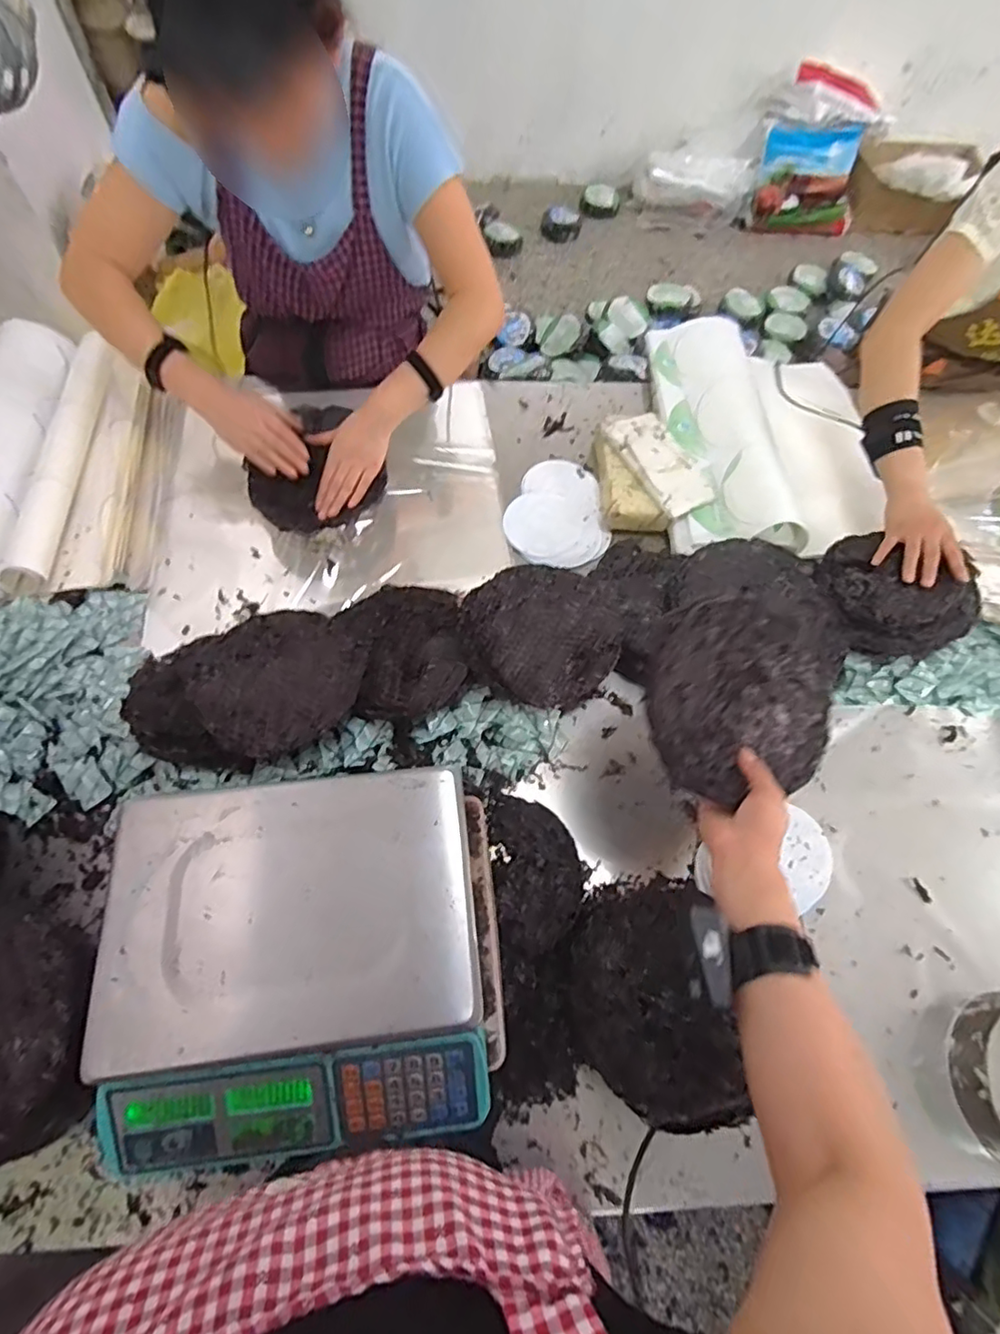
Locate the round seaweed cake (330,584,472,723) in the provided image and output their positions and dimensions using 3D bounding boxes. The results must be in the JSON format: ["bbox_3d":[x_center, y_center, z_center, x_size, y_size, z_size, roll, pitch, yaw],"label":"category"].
[{"bbox_3d":[-0.123,-0.025,0.775,0.165,0.057,0.198,-12,59,-17],"label":"round seaweed cake"}]

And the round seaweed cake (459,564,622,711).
[{"bbox_3d":[0.056,-0.051,0.801,0.195,0.043,0.200,1,64,-2],"label":"round seaweed cake"}]

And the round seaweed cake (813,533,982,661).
[{"bbox_3d":[0.563,-0.097,0.849,0.181,0.072,0.172,1,64,-2],"label":"round seaweed cake"}]

